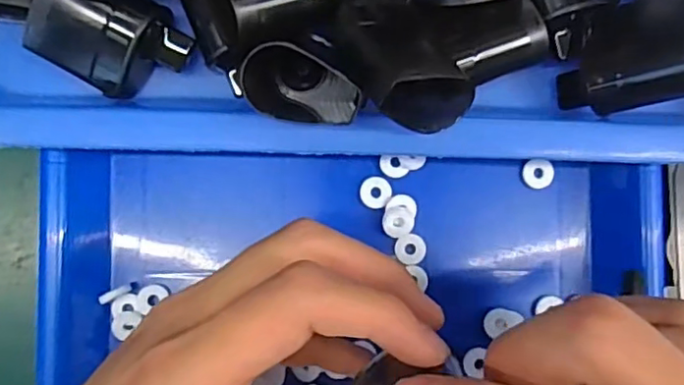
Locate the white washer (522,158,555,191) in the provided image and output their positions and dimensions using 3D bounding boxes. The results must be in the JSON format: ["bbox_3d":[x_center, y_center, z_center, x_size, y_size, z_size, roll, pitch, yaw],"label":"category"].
[{"bbox_3d":[0.086,-0.008,0.269,0.013,0.004,0.013,4,87,-2],"label":"white washer"}]

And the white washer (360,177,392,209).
[{"bbox_3d":[0.015,0.000,0.263,0.014,0.004,0.014,0,87,-2],"label":"white washer"}]

